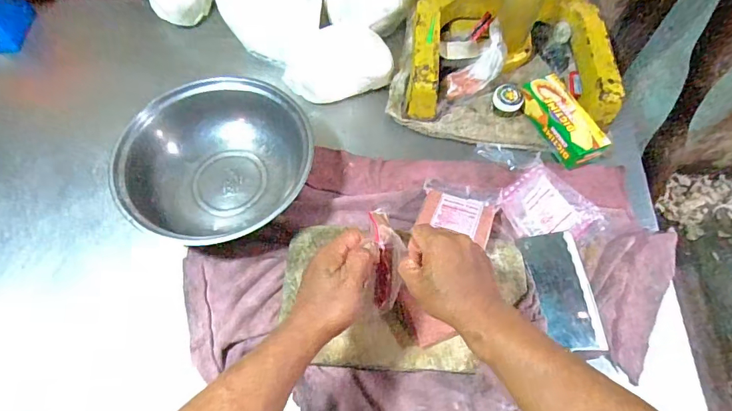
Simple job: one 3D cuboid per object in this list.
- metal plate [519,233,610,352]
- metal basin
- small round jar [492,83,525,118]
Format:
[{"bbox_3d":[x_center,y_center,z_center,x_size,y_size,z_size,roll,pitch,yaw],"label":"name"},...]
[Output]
[{"bbox_3d":[0.284,0.121,0.620,0.082,0.006,0.169,-5,66,-3],"label":"metal plate"},{"bbox_3d":[-0.214,-0.062,0.641,0.270,0.083,0.241,-11,66,-6],"label":"metal basin"},{"bbox_3d":[0.247,-0.181,0.753,0.051,0.034,0.054,0,65,-1],"label":"small round jar"}]

